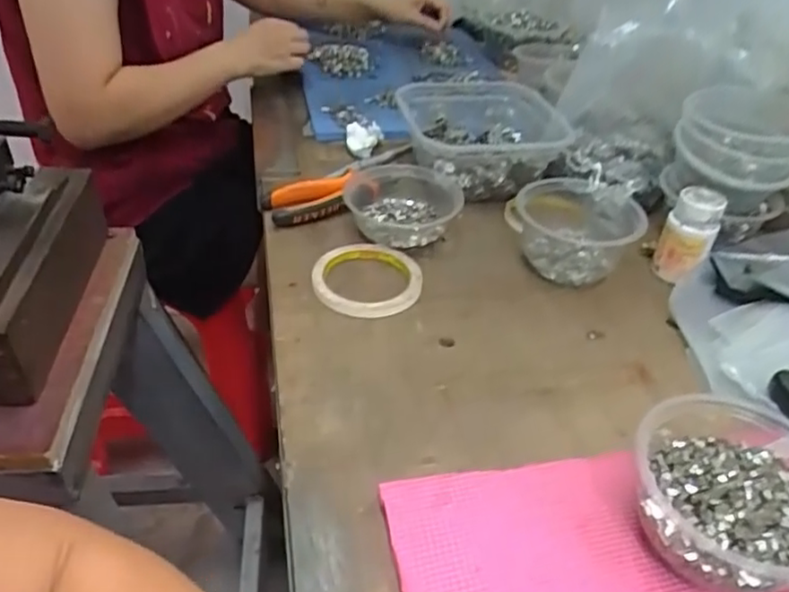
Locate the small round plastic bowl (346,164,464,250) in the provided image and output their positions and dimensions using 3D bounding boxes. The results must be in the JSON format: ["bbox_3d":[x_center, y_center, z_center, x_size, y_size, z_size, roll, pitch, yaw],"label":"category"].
[{"bbox_3d":[0.008,-0.092,0.642,0.111,0.034,0.112,3,39,-2],"label":"small round plastic bowl"}]

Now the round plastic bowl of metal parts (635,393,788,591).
[{"bbox_3d":[0.201,0.118,0.373,0.114,0.065,0.111,1,38,0],"label":"round plastic bowl of metal parts"}]

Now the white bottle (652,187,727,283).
[{"bbox_3d":[0.269,-0.055,0.589,0.044,0.076,0.042,22,42,22],"label":"white bottle"}]

